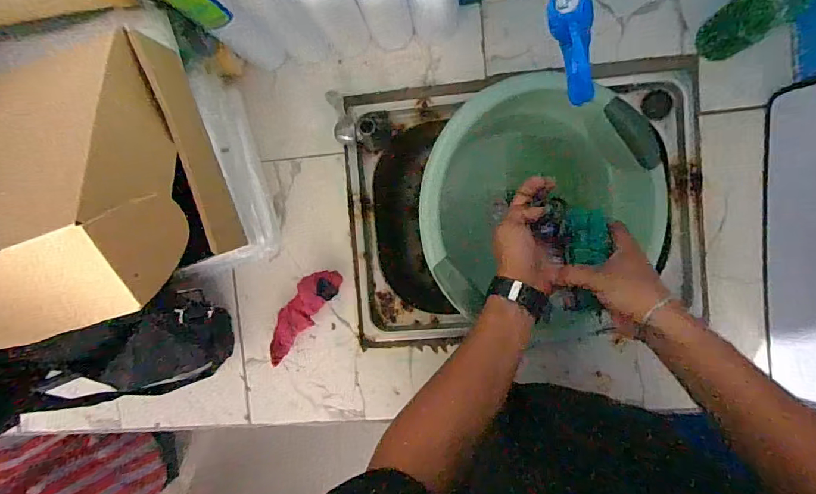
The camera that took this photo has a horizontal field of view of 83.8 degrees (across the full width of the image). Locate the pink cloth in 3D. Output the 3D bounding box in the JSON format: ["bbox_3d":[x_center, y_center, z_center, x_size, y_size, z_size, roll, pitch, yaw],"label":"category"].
[{"bbox_3d":[-0.159,0.098,0.669,0.049,0.039,0.166,38,97,2],"label":"pink cloth"}]

